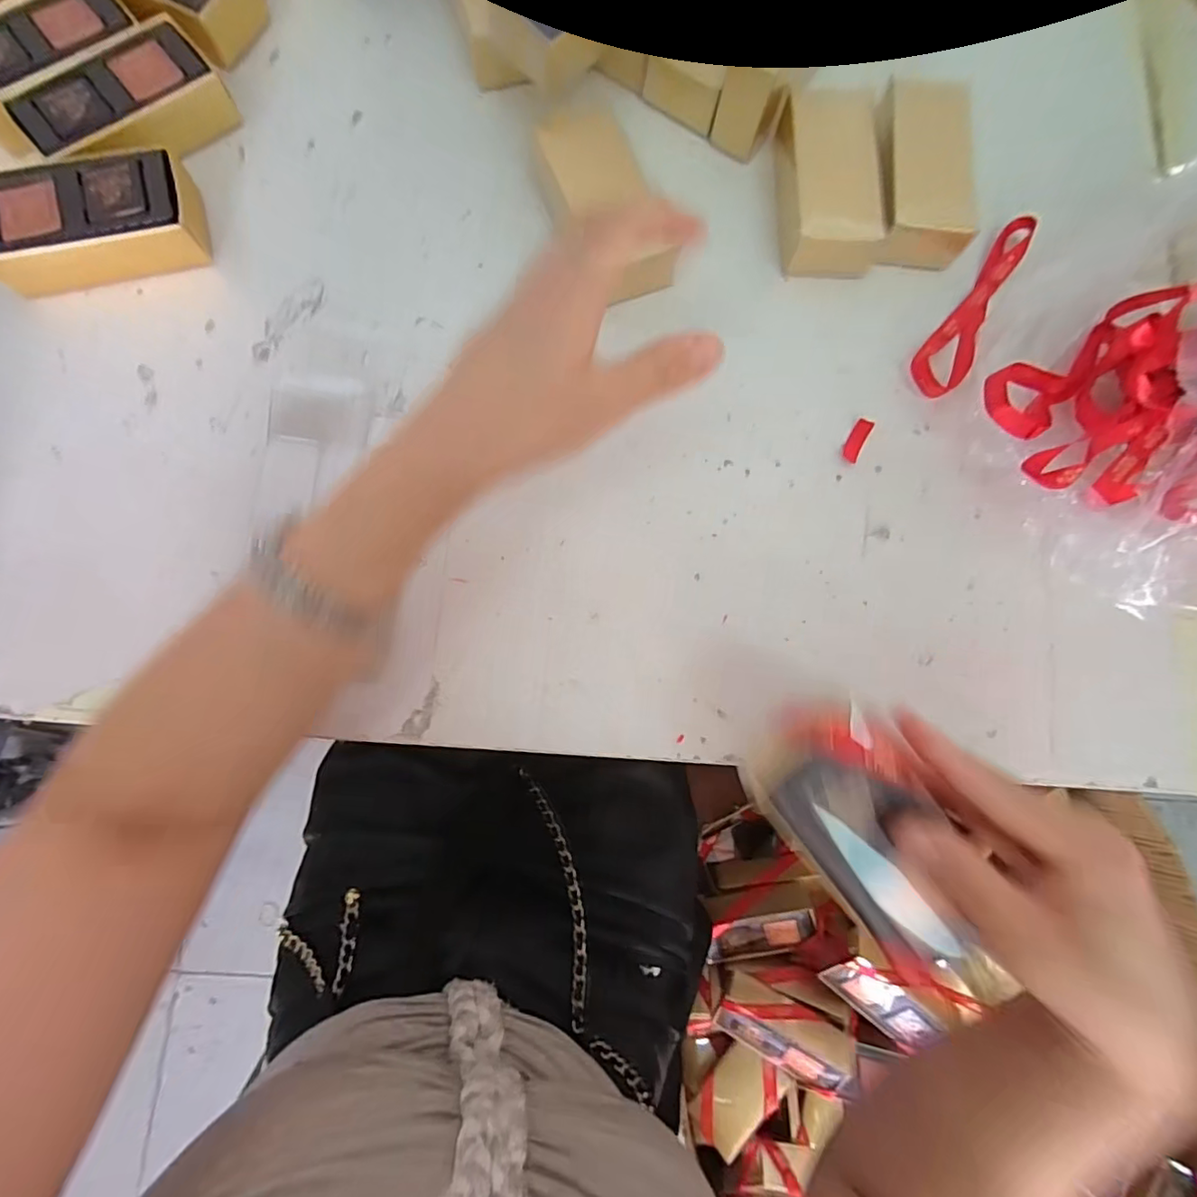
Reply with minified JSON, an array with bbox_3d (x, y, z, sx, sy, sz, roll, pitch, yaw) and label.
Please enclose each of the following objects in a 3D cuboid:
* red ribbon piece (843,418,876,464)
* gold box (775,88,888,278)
[{"bbox_3d":[0.168,-0.103,0.348,0.011,0.004,0.029,27,80,1],"label":"red ribbon piece"},{"bbox_3d":[0.150,-0.274,0.363,0.066,0.037,0.123,-1,81,-4],"label":"gold box"}]

